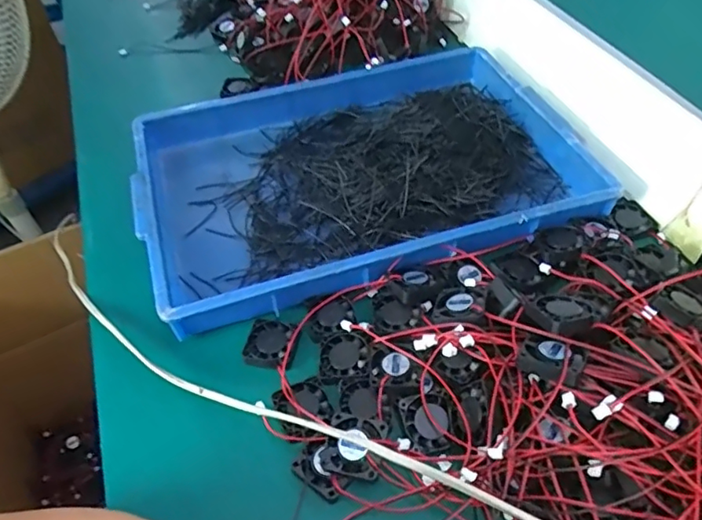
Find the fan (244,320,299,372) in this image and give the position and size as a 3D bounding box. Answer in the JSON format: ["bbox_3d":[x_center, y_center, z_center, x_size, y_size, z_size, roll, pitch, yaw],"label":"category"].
[{"bbox_3d":[-0.065,0.067,0.454,0.040,0.009,0.043,5,50,8],"label":"fan"}]

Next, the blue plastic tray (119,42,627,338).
[{"bbox_3d":[0.003,-0.103,0.581,0.437,0.049,0.308,-13,51,-11],"label":"blue plastic tray"}]

